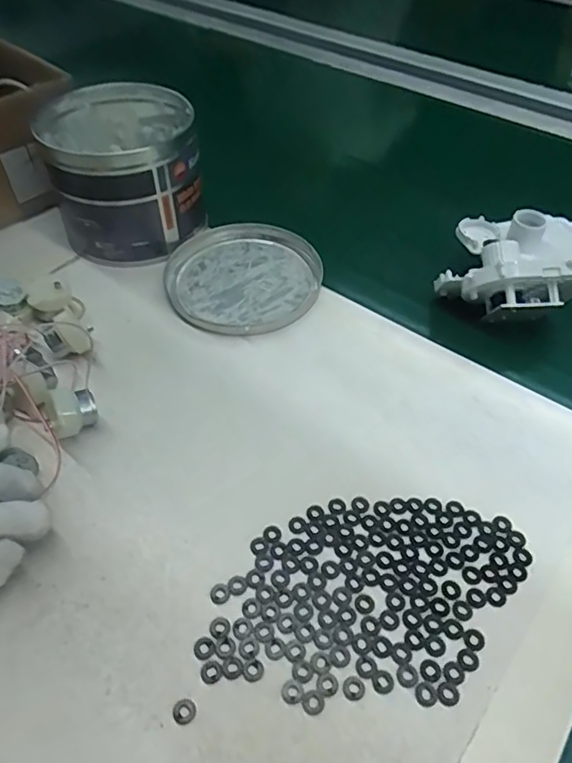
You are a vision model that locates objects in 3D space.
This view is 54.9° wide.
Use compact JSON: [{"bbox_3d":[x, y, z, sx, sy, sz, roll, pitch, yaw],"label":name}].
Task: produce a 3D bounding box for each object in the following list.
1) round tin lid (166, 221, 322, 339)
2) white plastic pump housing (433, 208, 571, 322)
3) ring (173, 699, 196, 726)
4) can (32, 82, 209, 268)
[{"bbox_3d":[-0.035,-0.089,0.470,0.125,0.015,0.138,-7,50,-7],"label":"round tin lid"},{"bbox_3d":[0.188,-0.099,0.450,0.102,0.056,0.121,24,53,19],"label":"white plastic pump housing"},{"bbox_3d":[-0.048,0.156,0.261,0.011,0.004,0.011,0,49,0],"label":"ring"},{"bbox_3d":[-0.144,-0.188,0.498,0.126,0.105,0.141,-11,50,-10],"label":"can"}]

